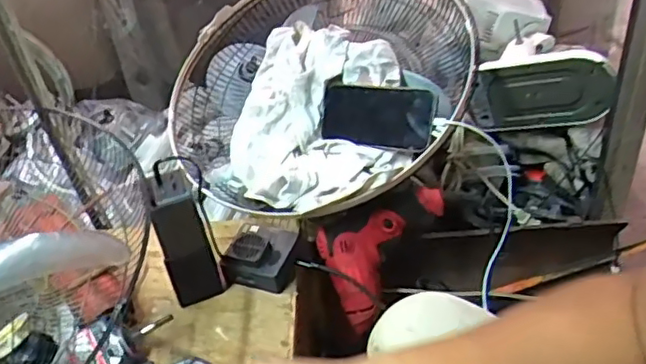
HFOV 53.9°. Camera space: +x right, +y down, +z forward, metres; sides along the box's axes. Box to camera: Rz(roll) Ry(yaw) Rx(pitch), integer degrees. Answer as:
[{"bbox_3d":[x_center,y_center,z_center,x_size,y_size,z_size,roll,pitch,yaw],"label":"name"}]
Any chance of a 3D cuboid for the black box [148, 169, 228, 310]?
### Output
[{"bbox_3d":[-0.154,0.059,0.706,0.055,0.155,0.052,-17,41,-10],"label":"black box"}]

